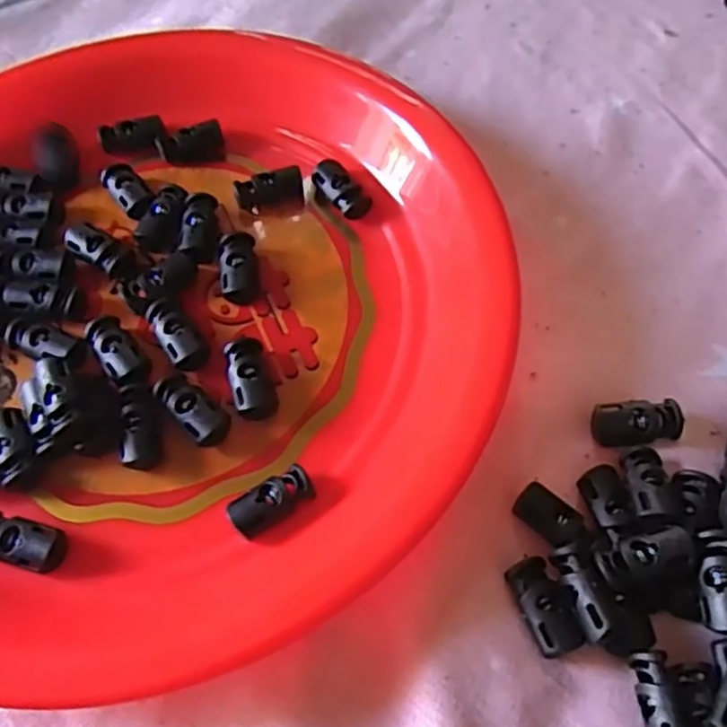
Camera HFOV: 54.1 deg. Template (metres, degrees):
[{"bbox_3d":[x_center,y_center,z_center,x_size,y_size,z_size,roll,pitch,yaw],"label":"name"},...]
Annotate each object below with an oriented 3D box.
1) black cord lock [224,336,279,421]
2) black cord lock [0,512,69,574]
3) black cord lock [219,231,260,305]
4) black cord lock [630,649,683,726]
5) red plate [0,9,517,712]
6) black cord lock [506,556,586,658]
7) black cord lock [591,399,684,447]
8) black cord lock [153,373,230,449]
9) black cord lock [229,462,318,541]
[{"bbox_3d":[-0.038,0.005,0.244,0.014,0.010,0.028,-15,62,-5],"label":"black cord lock"},{"bbox_3d":[-0.107,0.056,0.222,0.028,0.008,0.013,13,63,10],"label":"black cord lock"},{"bbox_3d":[-0.046,-0.036,0.266,0.014,0.008,0.029,-8,61,-1],"label":"black cord lock"},{"bbox_3d":[0.080,0.093,0.193,0.009,0.010,0.028,-1,61,2],"label":"black cord lock"},{"bbox_3d":[-0.083,-0.032,0.260,0.244,0.027,0.276,-16,62,-6],"label":"red plate"},{"bbox_3d":[0.053,0.070,0.208,0.014,0.009,0.027,-18,62,-7],"label":"black cord lock"},{"bbox_3d":[0.091,0.020,0.237,0.027,0.011,0.013,-4,61,1],"label":"black cord lock"},{"bbox_3d":[-0.057,0.016,0.239,0.029,0.010,0.013,37,69,20],"label":"black cord lock"},{"bbox_3d":[-0.029,0.043,0.225,0.027,0.008,0.012,-33,65,-14],"label":"black cord lock"}]

